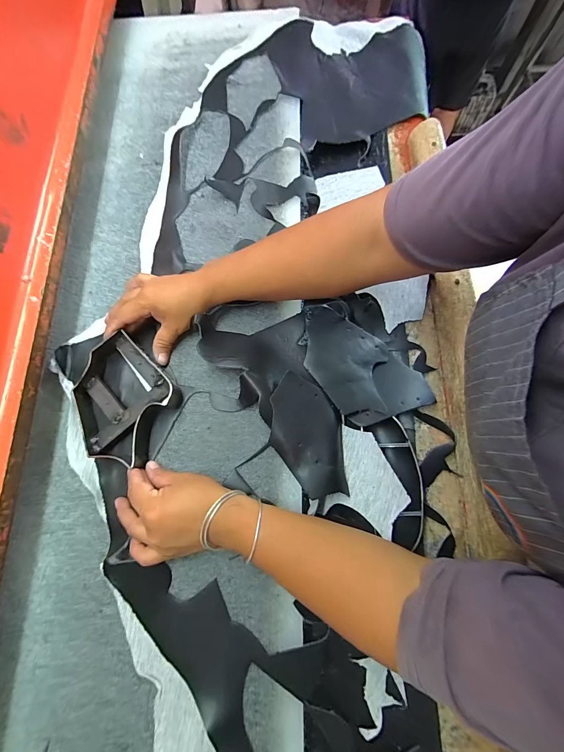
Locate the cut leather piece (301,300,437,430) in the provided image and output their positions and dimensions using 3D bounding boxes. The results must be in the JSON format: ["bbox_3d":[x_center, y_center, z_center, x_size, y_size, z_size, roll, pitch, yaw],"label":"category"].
[{"bbox_3d":[0.096,-0.011,0.408,0.182,0.019,0.109,41,80,12],"label":"cut leather piece"}]

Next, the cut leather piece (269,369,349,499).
[{"bbox_3d":[0.030,0.068,0.373,0.082,0.023,0.139,-3,75,1],"label":"cut leather piece"}]

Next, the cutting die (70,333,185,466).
[{"bbox_3d":[-0.201,0.028,0.388,0.148,0.036,0.121,41,80,12],"label":"cutting die"}]

